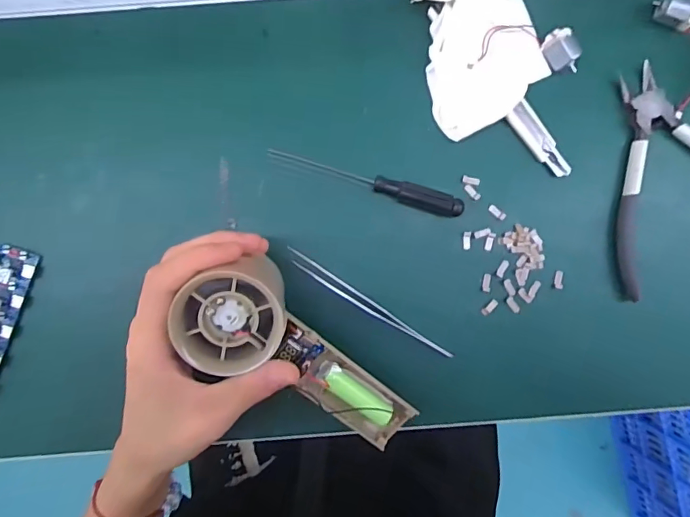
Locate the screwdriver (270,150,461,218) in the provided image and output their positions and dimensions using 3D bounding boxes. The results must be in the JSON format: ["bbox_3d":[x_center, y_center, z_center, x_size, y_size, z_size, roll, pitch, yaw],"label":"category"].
[{"bbox_3d":[0.014,-0.052,0.328,0.132,0.012,0.014,18,90,0],"label":"screwdriver"}]

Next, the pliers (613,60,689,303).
[{"bbox_3d":[0.243,-0.052,0.330,0.118,0.009,0.152,-3,90,0],"label":"pliers"}]

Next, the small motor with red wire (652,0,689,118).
[{"bbox_3d":[0.230,-0.138,0.328,0.028,0.020,0.079,-14,90,0],"label":"small motor with red wire"}]

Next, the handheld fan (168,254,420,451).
[{"bbox_3d":[-0.026,0.057,0.290,0.156,0.043,0.058,38,90,-23],"label":"handheld fan"}]

